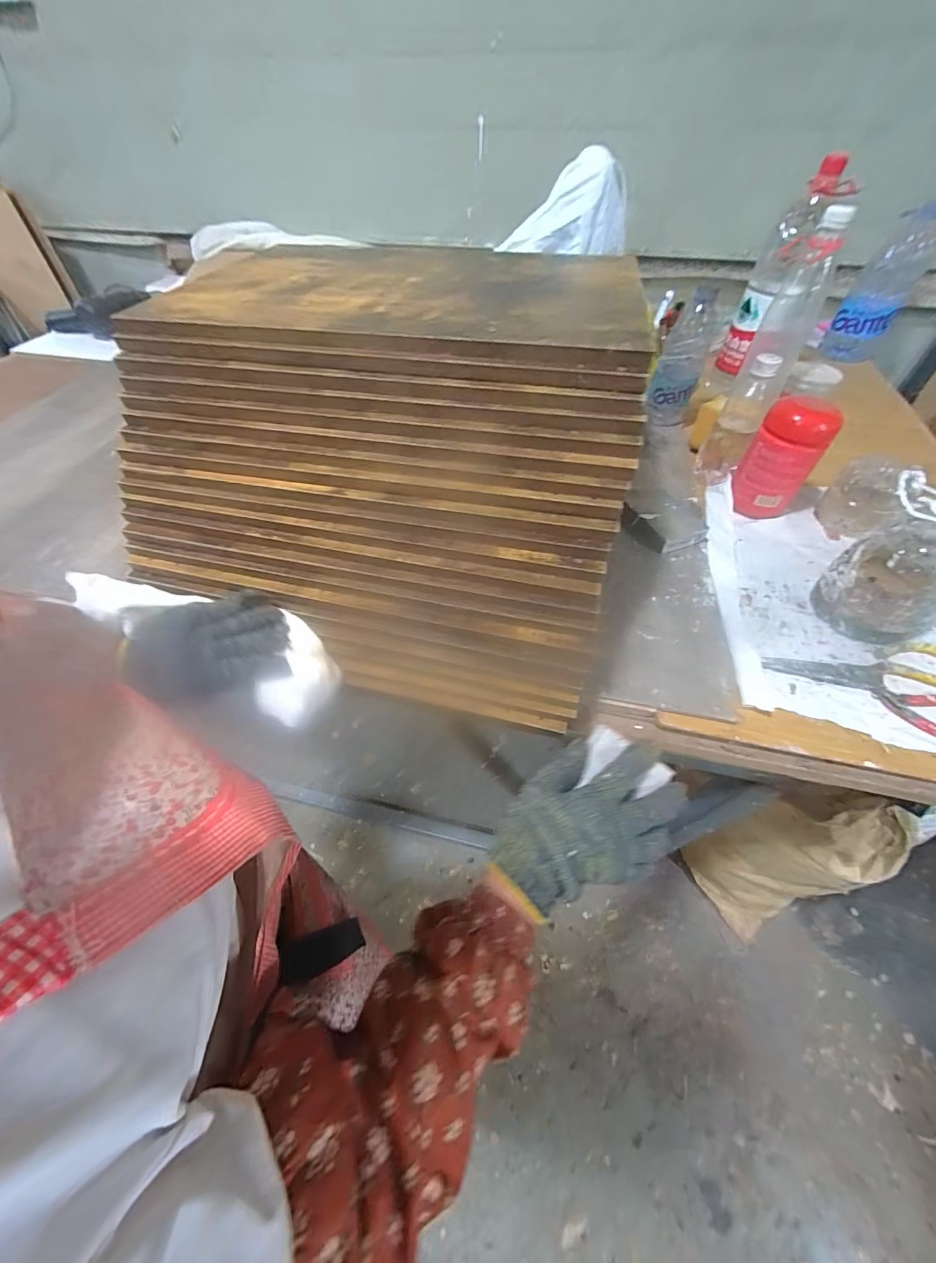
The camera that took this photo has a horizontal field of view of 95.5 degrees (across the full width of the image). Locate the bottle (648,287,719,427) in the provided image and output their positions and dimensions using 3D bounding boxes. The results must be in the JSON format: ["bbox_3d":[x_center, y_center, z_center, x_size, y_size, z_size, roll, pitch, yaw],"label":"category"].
[{"bbox_3d":[0.333,-0.417,0.662,0.070,0.173,0.059,23,57,18],"label":"bottle"}]

